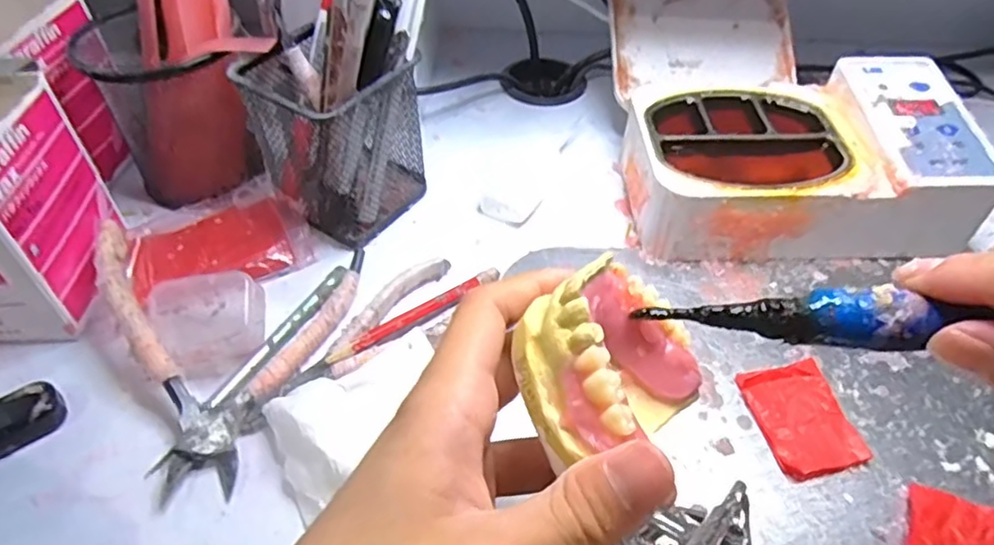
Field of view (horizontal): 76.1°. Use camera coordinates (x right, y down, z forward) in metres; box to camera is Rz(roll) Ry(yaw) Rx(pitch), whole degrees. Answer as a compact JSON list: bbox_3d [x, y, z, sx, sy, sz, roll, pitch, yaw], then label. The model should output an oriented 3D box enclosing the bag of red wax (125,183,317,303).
[{"bbox_3d":[-0.162,-0.022,0.370,0.095,0.014,0.072,-19,50,-17],"label":"bag of red wax"}]

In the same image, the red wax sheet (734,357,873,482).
[{"bbox_3d":[0.142,0.068,0.296,0.039,0.008,0.053,-10,48,-10],"label":"red wax sheet"}]

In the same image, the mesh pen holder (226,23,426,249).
[{"bbox_3d":[-0.092,-0.079,0.370,0.078,0.101,0.079,34,56,27],"label":"mesh pen holder"}]

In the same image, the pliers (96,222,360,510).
[{"bbox_3d":[-0.148,0.027,0.307,0.122,0.041,0.139,12,48,11],"label":"pliers"}]

